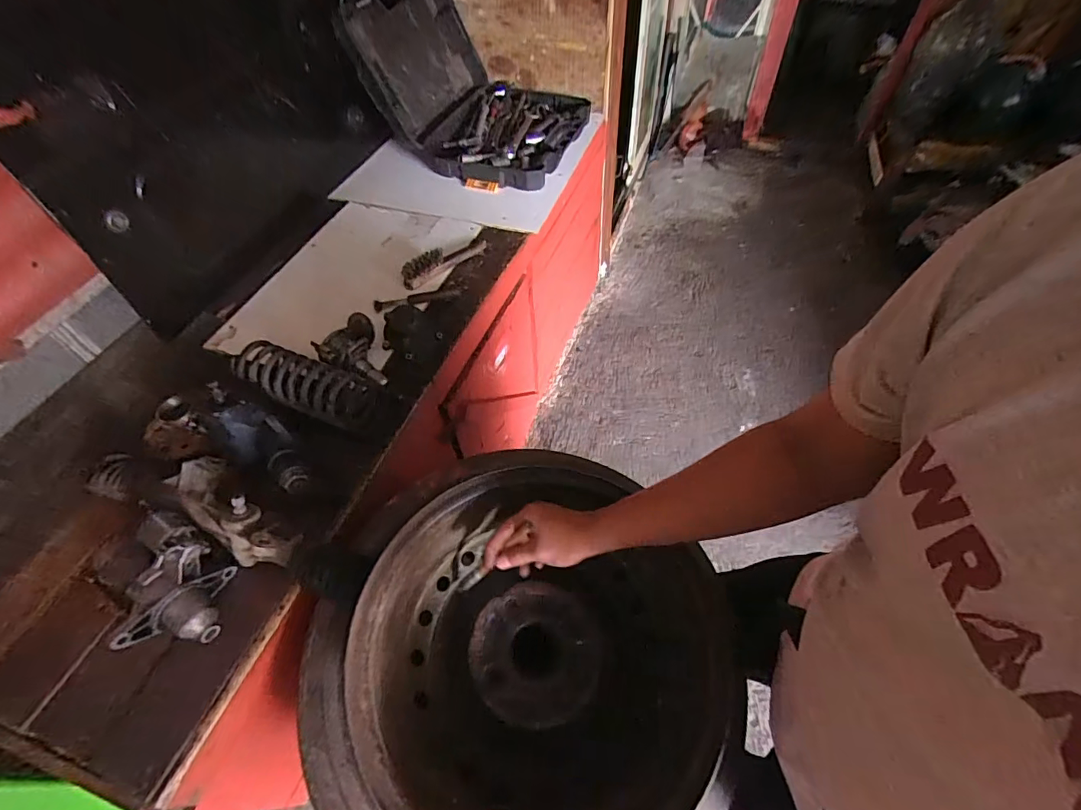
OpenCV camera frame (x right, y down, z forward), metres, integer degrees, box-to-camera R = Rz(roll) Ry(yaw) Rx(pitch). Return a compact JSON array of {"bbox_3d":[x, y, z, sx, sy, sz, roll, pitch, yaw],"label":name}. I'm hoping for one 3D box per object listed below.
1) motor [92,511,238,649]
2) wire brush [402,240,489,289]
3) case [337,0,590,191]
[{"bbox_3d":[-0.480,0.237,0.634,0.125,0.097,0.175,-33,58,-21],"label":"motor"},{"bbox_3d":[-0.203,-0.316,1.052,0.216,0.047,0.045,-35,58,-22],"label":"wire brush"},{"bbox_3d":[-0.146,-0.860,1.285,0.497,0.359,0.459,19,55,17],"label":"case"}]

